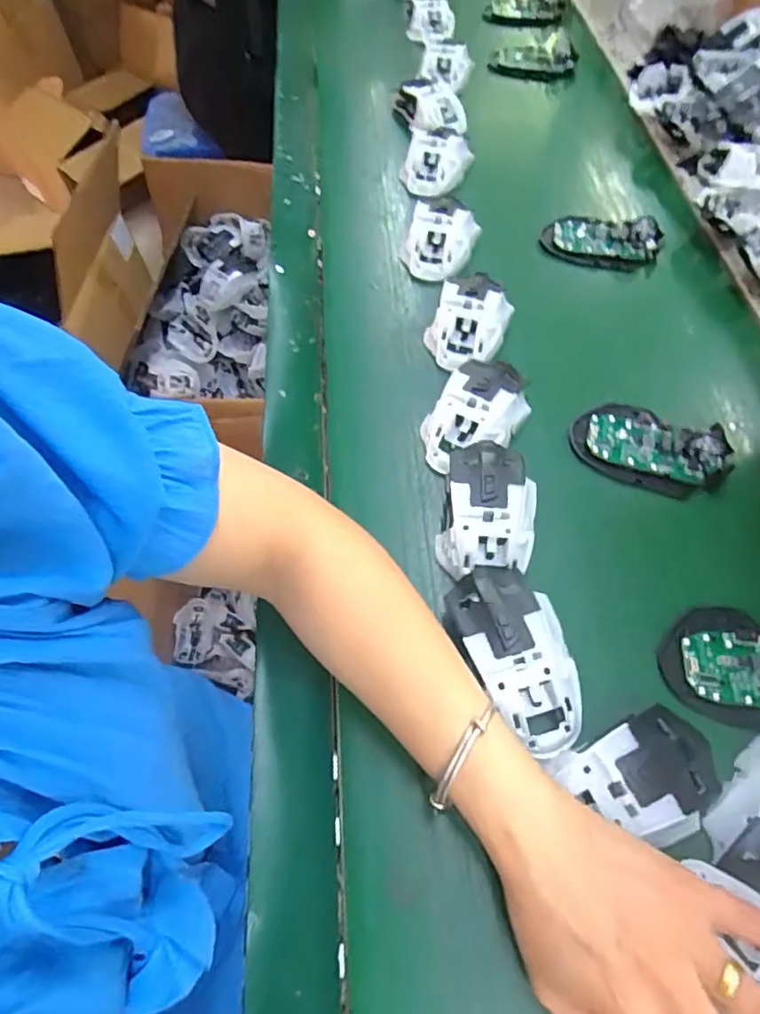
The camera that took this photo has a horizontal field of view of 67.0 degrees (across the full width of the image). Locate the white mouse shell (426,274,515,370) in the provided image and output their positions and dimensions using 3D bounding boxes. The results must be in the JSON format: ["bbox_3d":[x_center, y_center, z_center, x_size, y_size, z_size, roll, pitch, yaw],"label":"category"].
[{"bbox_3d":[0.083,-0.171,0.520,0.069,0.035,0.105,21,68,10],"label":"white mouse shell"}]

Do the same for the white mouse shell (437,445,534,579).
[{"bbox_3d":[0.077,0.002,0.416,0.064,0.044,0.110,9,66,4],"label":"white mouse shell"}]

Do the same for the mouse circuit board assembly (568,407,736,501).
[{"bbox_3d":[0.213,-0.047,0.450,0.115,0.028,0.067,27,69,12],"label":"mouse circuit board assembly"}]

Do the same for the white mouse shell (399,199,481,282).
[{"bbox_3d":[0.061,-0.274,0.585,0.068,0.036,0.092,24,68,11],"label":"white mouse shell"}]

